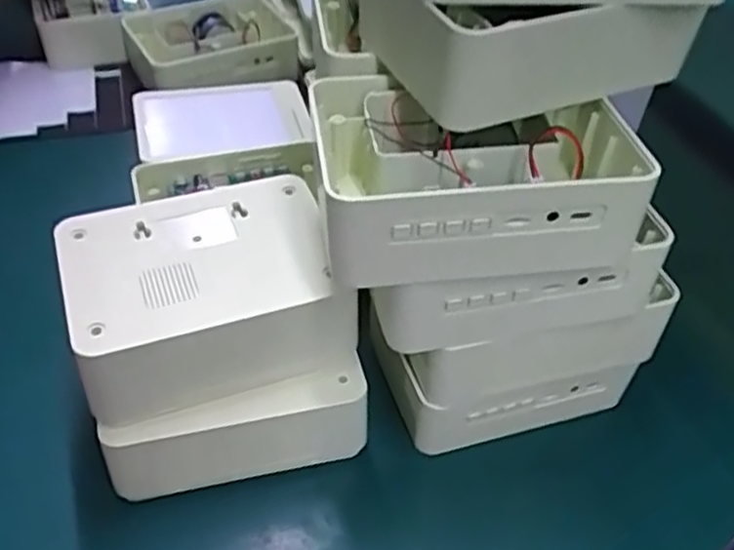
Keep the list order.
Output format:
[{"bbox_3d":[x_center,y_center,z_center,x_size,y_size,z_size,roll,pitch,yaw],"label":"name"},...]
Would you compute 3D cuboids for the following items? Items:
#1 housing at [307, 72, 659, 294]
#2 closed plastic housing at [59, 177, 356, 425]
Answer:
[{"bbox_3d":[0.047,-0.050,0.351,0.153,0.052,0.106,-3,44,-7],"label":"housing"},{"bbox_3d":[-0.087,0.009,0.403,0.140,0.062,0.105,-13,46,-17],"label":"closed plastic housing"}]

